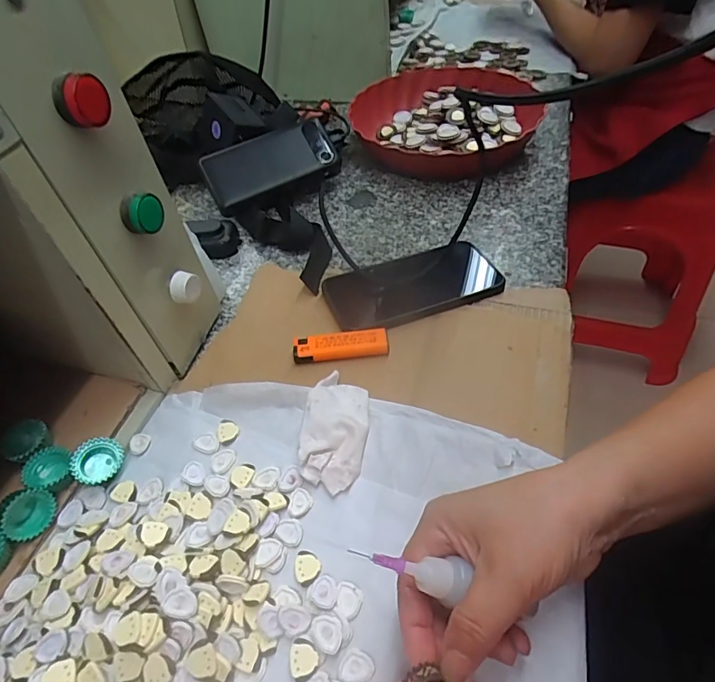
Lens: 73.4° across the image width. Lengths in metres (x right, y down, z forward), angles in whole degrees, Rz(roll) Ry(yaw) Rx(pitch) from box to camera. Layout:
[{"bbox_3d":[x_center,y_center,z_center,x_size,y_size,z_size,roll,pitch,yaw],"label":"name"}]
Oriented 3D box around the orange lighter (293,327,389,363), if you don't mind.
[{"bbox_3d":[-0.014,0.003,0.409,0.079,0.011,0.024,-7,49,1],"label":"orange lighter"}]

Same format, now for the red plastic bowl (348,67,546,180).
[{"bbox_3d":[0.115,-0.295,0.652,0.232,0.049,0.250,-4,49,4],"label":"red plastic bowl"}]

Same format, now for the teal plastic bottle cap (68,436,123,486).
[{"bbox_3d":[-0.189,0.087,0.349,0.032,0.011,0.033,24,63,-11],"label":"teal plastic bottle cap"}]

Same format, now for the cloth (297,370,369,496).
[{"bbox_3d":[-0.016,0.062,0.349,0.046,0.016,0.089,3,50,10],"label":"cloth"}]

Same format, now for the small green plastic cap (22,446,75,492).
[{"bbox_3d":[-0.221,0.093,0.343,0.028,0.016,0.030,-3,48,4],"label":"small green plastic cap"}]

